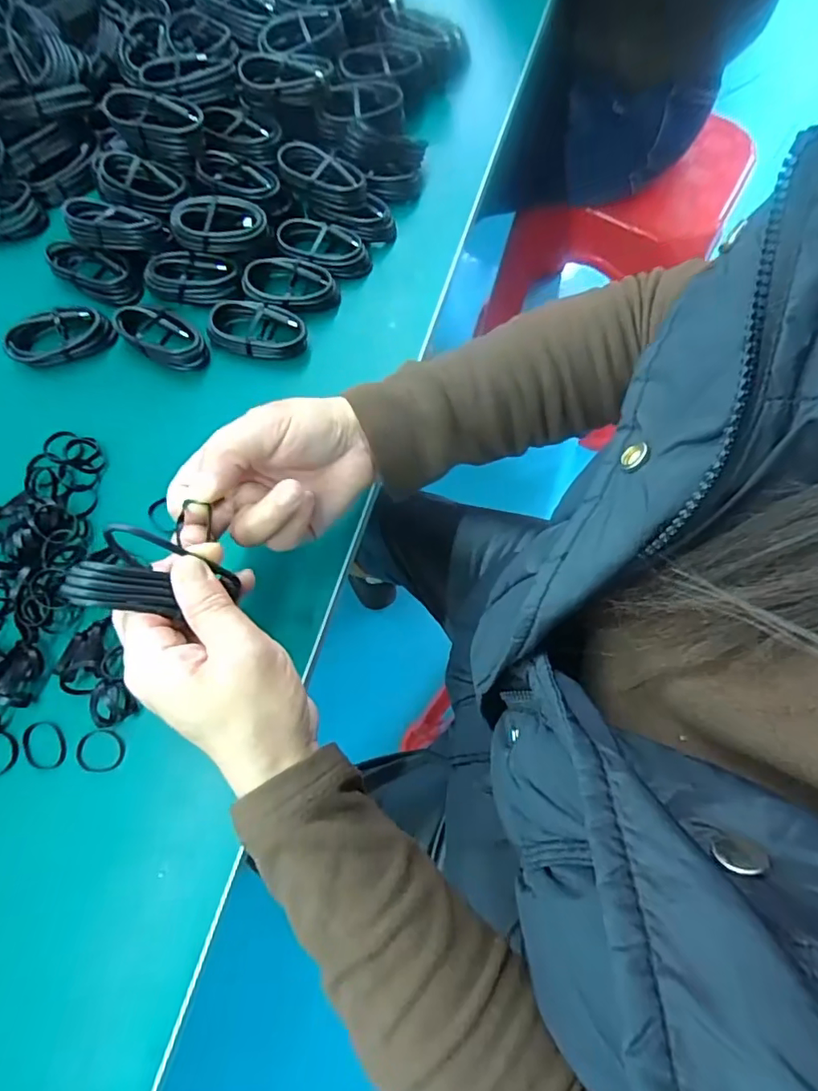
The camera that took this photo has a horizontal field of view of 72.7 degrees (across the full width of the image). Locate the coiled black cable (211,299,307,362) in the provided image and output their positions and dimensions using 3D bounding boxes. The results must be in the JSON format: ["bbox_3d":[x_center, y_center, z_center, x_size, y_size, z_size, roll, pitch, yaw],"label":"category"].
[{"bbox_3d":[-0.112,-0.162,0.420,0.073,0.025,0.038,15,72,6],"label":"coiled black cable"}]

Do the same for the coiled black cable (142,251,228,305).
[{"bbox_3d":[-0.170,-0.208,0.431,0.060,0.021,0.033,5,72,3],"label":"coiled black cable"}]

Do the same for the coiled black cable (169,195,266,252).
[{"bbox_3d":[-0.145,-0.247,0.423,0.068,0.022,0.034,-17,72,-5],"label":"coiled black cable"}]

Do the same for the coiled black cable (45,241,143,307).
[{"bbox_3d":[-0.248,-0.213,0.433,0.072,0.025,0.035,20,73,7],"label":"coiled black cable"}]

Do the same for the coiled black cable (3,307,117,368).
[{"bbox_3d":[-0.262,-0.156,0.418,0.074,0.022,0.036,-16,72,-5],"label":"coiled black cable"}]

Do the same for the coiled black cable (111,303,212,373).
[{"bbox_3d":[-0.186,-0.157,0.419,0.070,0.024,0.038,33,75,11],"label":"coiled black cable"}]

